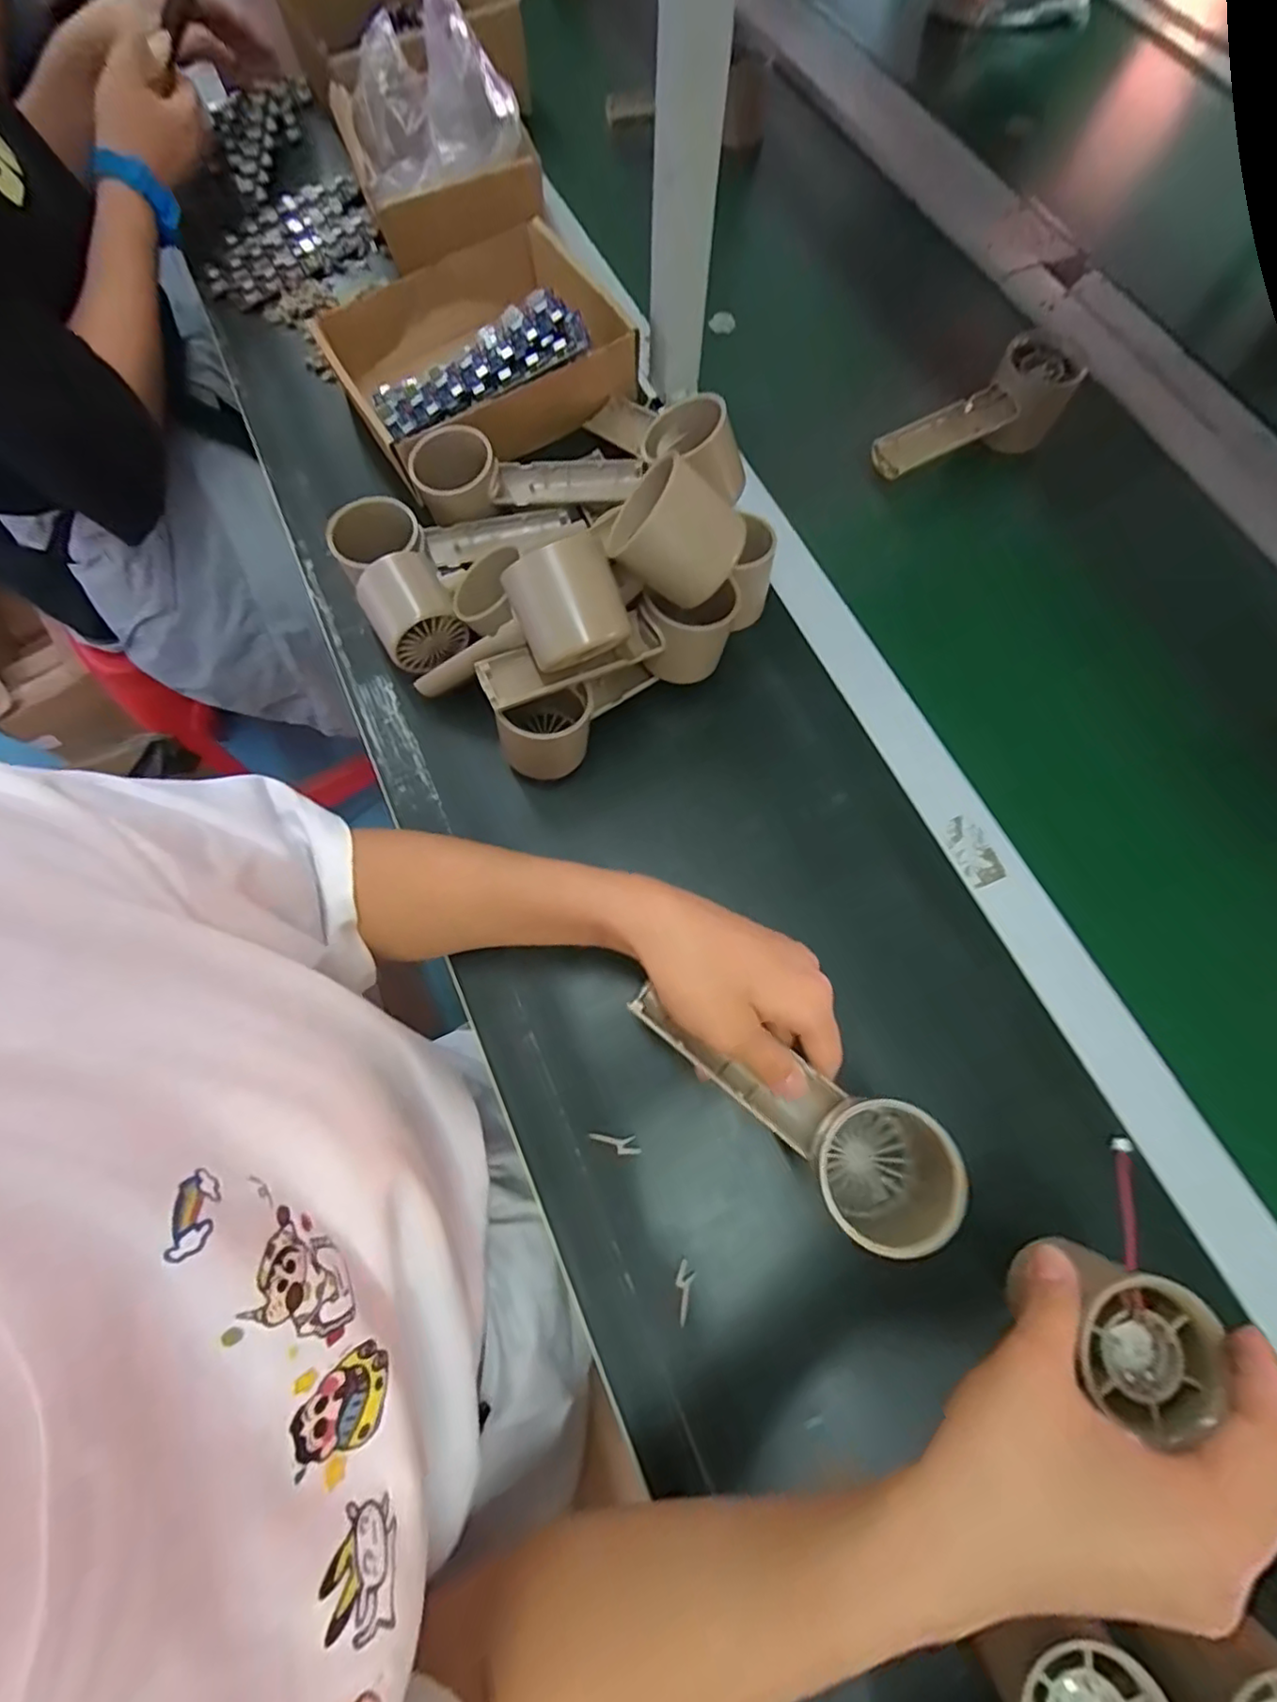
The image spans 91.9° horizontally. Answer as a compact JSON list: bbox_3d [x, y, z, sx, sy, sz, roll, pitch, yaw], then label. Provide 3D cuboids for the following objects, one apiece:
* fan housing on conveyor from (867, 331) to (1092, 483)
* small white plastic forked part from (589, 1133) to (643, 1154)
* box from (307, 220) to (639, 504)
[{"bbox_3d":[0.246,-0.316,0.461,0.151,0.056,0.052,-31,74,-8],"label":"fan housing on conveyor"},{"bbox_3d":[-0.013,0.160,0.337,0.028,0.004,0.009,2,72,2],"label":"small white plastic forked part"},{"bbox_3d":[-0.117,-0.387,0.476,0.217,0.083,0.191,-22,73,-5],"label":"box"}]

